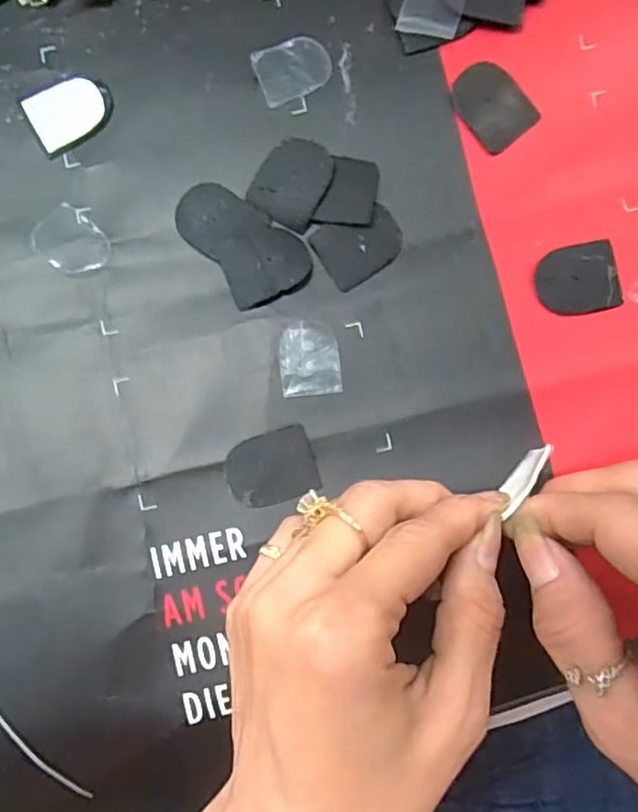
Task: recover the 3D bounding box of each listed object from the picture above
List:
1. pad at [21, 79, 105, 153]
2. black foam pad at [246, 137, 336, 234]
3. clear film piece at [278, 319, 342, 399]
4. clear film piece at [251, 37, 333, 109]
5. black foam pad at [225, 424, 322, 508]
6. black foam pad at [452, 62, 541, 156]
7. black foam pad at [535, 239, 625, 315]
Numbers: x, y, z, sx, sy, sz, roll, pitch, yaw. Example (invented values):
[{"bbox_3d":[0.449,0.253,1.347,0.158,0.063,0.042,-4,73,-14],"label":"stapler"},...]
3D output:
[{"bbox_3d":[-0.102,-0.119,0.254,0.030,0.004,0.024,-30,88,-3],"label":"pad"},{"bbox_3d":[-0.010,-0.091,0.252,0.028,0.004,0.035,29,86,0],"label":"black foam pad"},{"bbox_3d":[-0.004,-0.019,0.249,0.023,0.004,0.029,-6,86,-2],"label":"clear film piece"},{"bbox_3d":[-0.010,-0.138,0.255,0.030,0.004,0.023,-22,87,-3],"label":"clear film piece"},{"bbox_3d":[-0.019,0.024,0.245,0.034,0.004,0.027,-17,87,-3],"label":"black foam pad"},{"bbox_3d":[0.072,-0.124,0.257,0.026,0.004,0.034,-40,88,-4],"label":"black foam pad"},{"bbox_3d":[0.105,-0.051,0.253,0.034,0.004,0.028,-11,87,-2],"label":"black foam pad"}]

